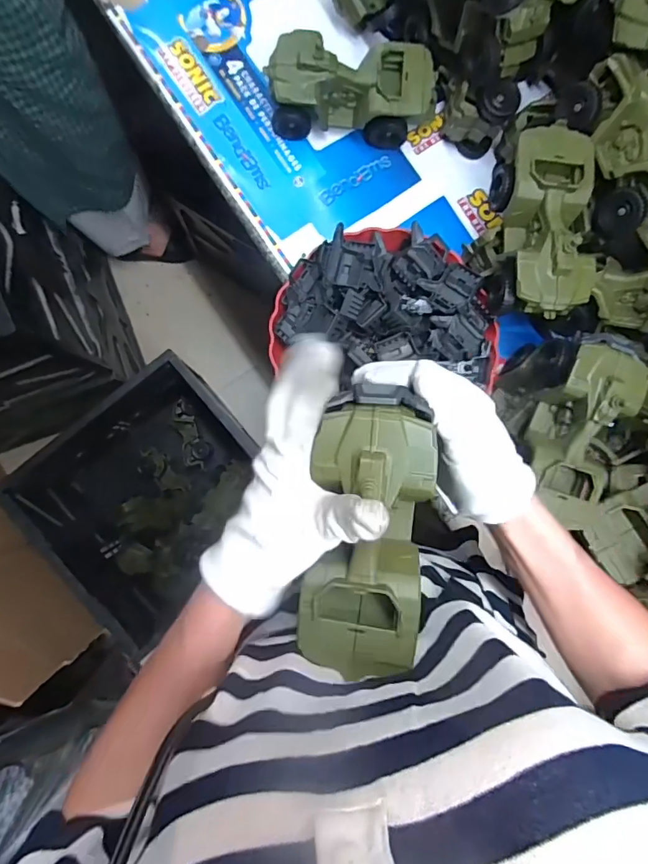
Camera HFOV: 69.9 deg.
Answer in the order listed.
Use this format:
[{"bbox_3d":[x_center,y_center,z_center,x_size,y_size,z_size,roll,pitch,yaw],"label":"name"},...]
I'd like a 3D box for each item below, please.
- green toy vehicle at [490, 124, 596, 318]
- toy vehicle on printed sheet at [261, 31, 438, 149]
[{"bbox_3d":[0.226,-0.205,0.462,0.091,0.067,0.178,-3,88,-5],"label":"green toy vehicle"},{"bbox_3d":[0.033,-0.382,0.524,0.187,0.079,0.081,5,87,-5],"label":"toy vehicle on printed sheet"}]

